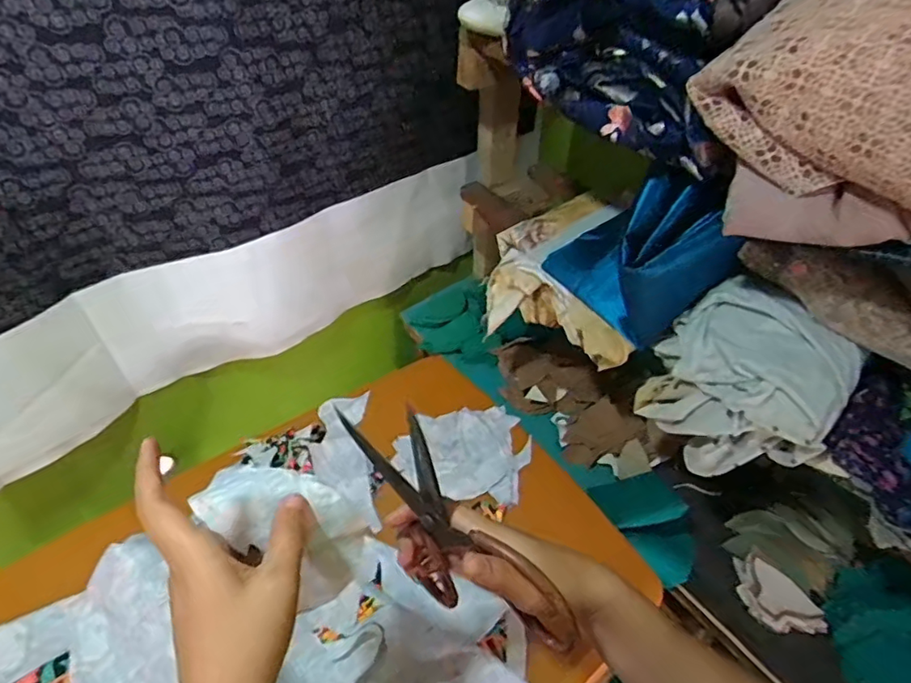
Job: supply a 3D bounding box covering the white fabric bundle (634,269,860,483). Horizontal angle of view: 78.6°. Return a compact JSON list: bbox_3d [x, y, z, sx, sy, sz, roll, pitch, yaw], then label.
[{"bbox_3d":[0.327,0.048,0.635,0.130,0.163,0.188,-31,54,-29],"label":"white fabric bundle"}]

